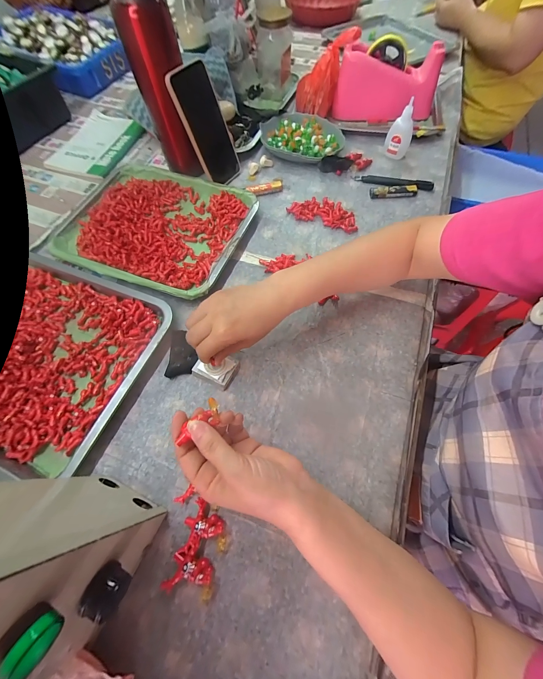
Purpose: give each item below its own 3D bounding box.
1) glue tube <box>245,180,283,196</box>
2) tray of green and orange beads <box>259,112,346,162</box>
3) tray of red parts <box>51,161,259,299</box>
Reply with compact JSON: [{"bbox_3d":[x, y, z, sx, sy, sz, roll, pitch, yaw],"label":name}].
[{"bbox_3d":[-0.013,-0.284,0.488,0.066,0.016,0.019,-15,66,-5],"label":"glue tube"},{"bbox_3d":[0.060,-0.404,0.526,0.162,0.037,0.112,12,67,7],"label":"tray of green and orange beads"},{"bbox_3d":[-0.198,-0.198,0.447,0.304,0.026,0.247,17,67,9],"label":"tray of red parts"}]

